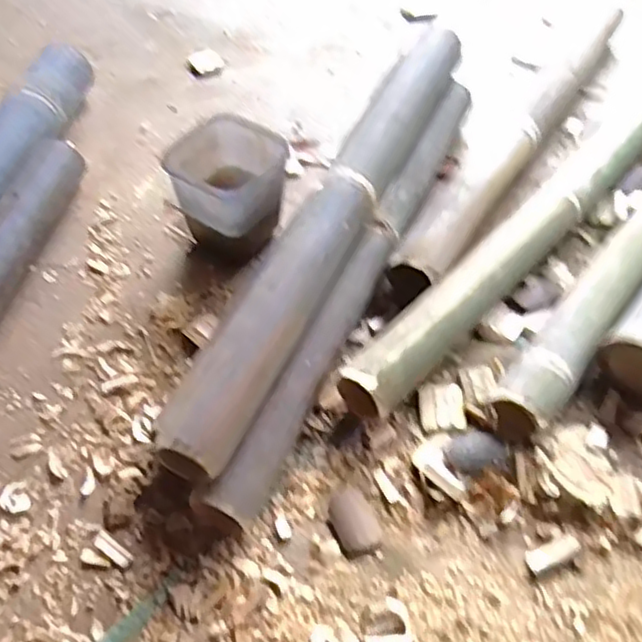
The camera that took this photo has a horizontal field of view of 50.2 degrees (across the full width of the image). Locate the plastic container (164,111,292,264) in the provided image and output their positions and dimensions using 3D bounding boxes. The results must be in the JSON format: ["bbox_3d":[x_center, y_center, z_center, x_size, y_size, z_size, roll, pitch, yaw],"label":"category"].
[{"bbox_3d":[-0.106,-0.152,0.792,0.112,0.119,0.113,33,62,24],"label":"plastic container"}]

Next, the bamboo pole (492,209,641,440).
[{"bbox_3d":[0.387,-0.104,0.792,0.065,0.050,0.649,34,62,24],"label":"bamboo pole"}]

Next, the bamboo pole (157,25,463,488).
[{"bbox_3d":[0.014,-0.115,0.732,0.065,0.062,0.631,21,57,16],"label":"bamboo pole"}]

